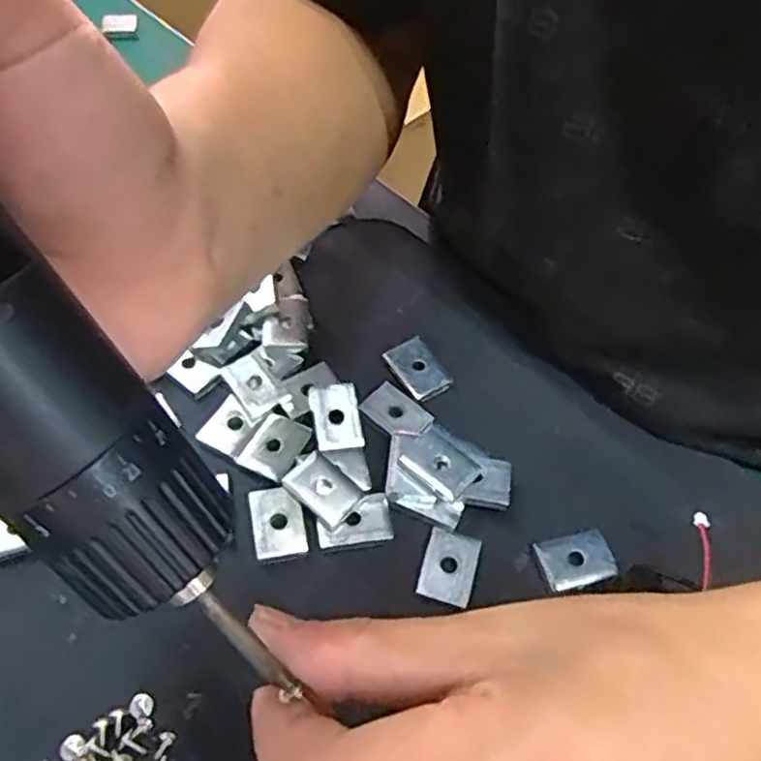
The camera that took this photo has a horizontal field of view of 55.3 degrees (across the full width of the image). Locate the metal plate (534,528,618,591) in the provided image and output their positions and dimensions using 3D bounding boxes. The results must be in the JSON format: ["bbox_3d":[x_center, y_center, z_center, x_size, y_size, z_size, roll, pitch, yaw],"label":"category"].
[{"bbox_3d":[0.074,0.068,0.277,0.027,0.004,0.019,-13,64,-6],"label":"metal plate"}]

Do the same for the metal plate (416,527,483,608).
[{"bbox_3d":[0.026,0.070,0.273,0.020,0.004,0.027,15,57,7],"label":"metal plate"}]

